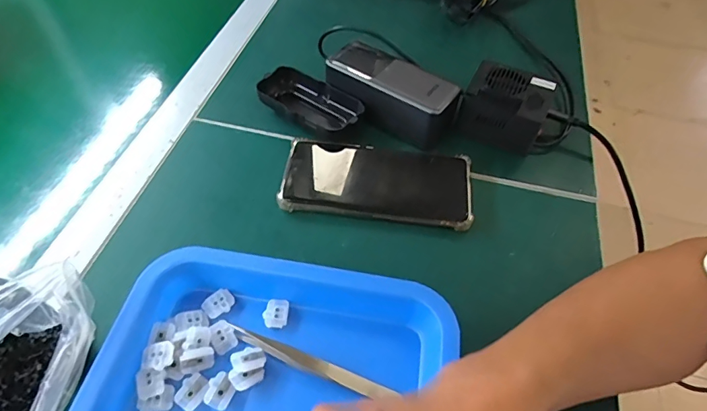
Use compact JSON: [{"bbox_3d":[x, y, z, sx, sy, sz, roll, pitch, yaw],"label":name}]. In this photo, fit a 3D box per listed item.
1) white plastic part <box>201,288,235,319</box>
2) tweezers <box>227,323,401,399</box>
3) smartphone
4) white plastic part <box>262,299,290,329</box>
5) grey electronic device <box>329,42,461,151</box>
[{"bbox_3d":[-0.099,0.072,0.330,0.021,0.004,0.017,-33,62,-25],"label":"white plastic part"},{"bbox_3d":[-0.030,0.105,0.302,0.118,0.014,0.012,19,54,10],"label":"tweezers"},{"bbox_3d":[0.022,-0.023,0.409,0.166,0.017,0.079,8,53,2],"label":"smartphone"},{"bbox_3d":[-0.056,0.079,0.329,0.018,0.005,0.021,1,53,-3],"label":"white plastic part"},{"bbox_3d":[0.036,-0.113,0.457,0.131,0.052,0.055,30,57,17],"label":"grey electronic device"}]

